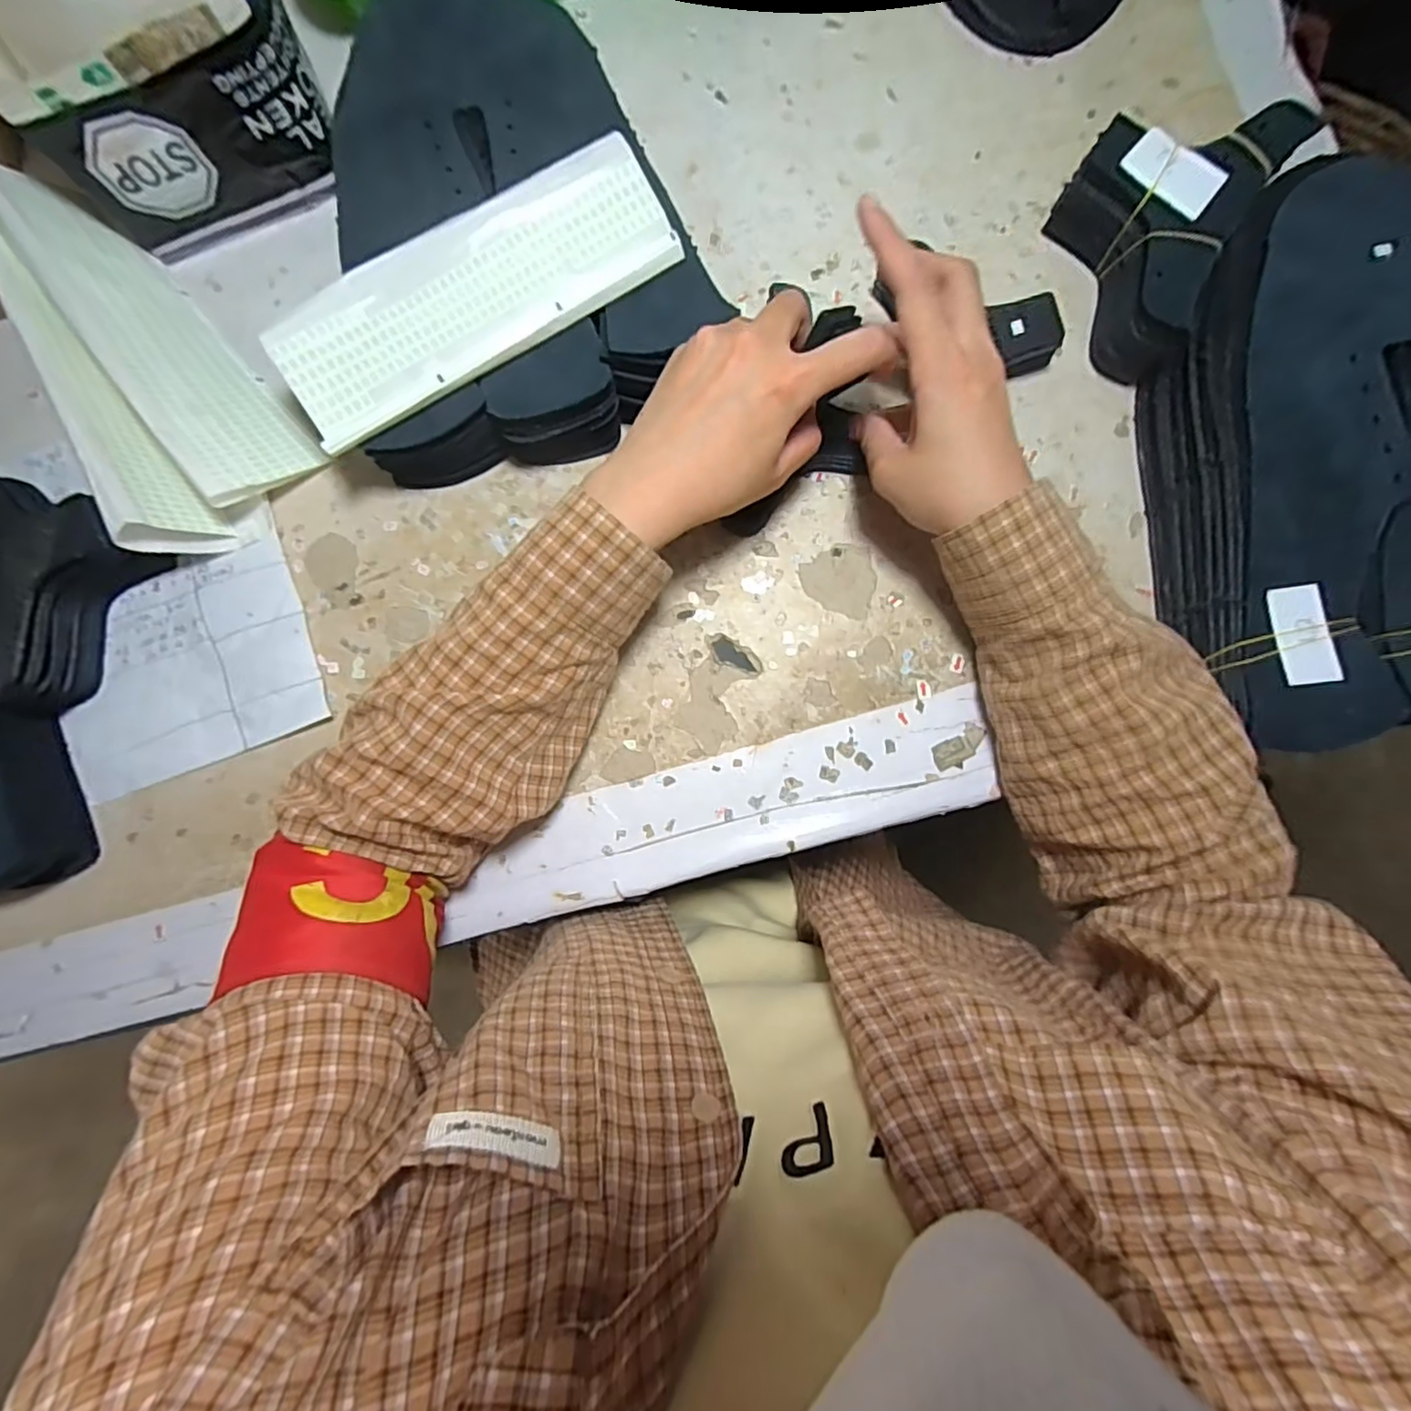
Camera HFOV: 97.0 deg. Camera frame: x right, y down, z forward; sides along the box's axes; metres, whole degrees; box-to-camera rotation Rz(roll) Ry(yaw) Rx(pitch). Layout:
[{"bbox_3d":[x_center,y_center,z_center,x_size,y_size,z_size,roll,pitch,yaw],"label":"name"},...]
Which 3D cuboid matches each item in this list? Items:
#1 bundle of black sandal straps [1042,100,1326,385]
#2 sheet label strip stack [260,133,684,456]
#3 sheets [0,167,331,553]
[{"bbox_3d":[0.236,-0.257,0.338,0.090,0.053,0.136,28,86,3],"label":"bundle of black sandal straps"},{"bbox_3d":[-0.115,-0.206,0.312,0.202,0.014,0.068,-31,85,-1],"label":"sheet label strip stack"},{"bbox_3d":[-0.319,-0.183,0.343,0.101,0.057,0.199,-43,86,-2],"label":"sheets"}]

